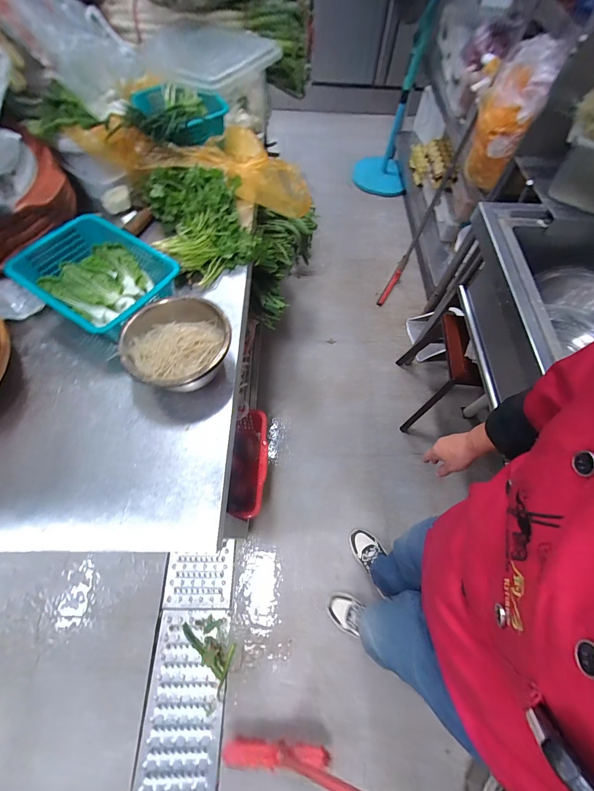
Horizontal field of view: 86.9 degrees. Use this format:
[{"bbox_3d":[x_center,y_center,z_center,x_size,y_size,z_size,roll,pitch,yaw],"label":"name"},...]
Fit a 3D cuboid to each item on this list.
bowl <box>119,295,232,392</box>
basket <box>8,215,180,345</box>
[{"bbox_3d":[-0.214,-0.089,0.583,0.182,0.084,0.189,1,65,-2],"label":"bowl"},{"bbox_3d":[-0.404,-0.239,0.646,0.282,0.077,0.214,31,67,11],"label":"basket"}]

